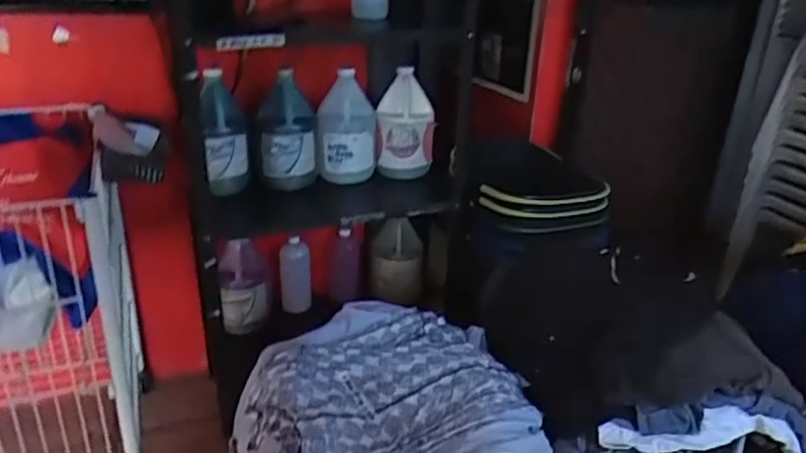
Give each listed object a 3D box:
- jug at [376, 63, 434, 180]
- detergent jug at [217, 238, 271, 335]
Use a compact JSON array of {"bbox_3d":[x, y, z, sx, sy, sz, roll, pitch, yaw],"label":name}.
[{"bbox_3d":[0.008,-0.255,1.572,0.142,0.267,0.150,3,24,1],"label":"jug"},{"bbox_3d":[-0.399,0.140,1.599,0.114,0.278,0.102,-2,25,-11],"label":"detergent jug"}]

